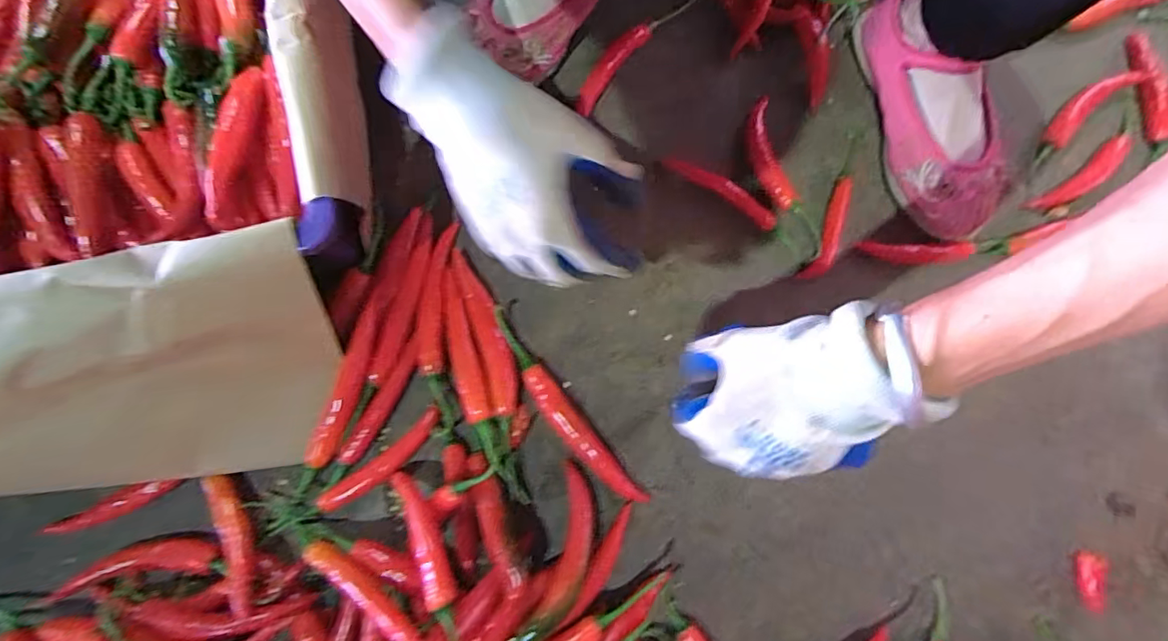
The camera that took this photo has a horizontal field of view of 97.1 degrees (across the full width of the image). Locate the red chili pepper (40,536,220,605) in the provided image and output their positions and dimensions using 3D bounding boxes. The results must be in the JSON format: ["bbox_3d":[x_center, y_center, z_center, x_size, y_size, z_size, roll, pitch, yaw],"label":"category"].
[{"bbox_3d":[-0.327,0.180,0.380,0.099,0.017,0.029,-6,77,-22],"label":"red chili pepper"}]

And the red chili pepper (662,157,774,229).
[{"bbox_3d":[0.121,-0.117,0.454,0.110,0.010,0.019,37,81,8],"label":"red chili pepper"}]

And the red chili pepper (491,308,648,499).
[{"bbox_3d":[-0.019,0.070,0.405,0.024,0.018,0.182,-39,80,-7],"label":"red chili pepper"}]

